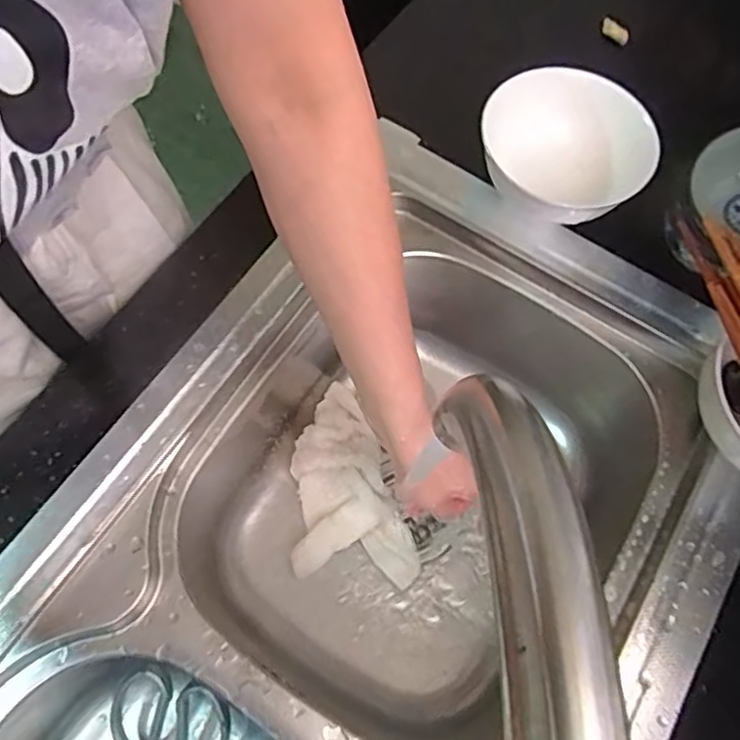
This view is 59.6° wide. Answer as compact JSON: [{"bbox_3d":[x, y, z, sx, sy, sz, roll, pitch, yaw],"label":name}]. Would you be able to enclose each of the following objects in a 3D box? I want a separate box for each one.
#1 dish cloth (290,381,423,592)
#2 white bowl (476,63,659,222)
[{"bbox_3d":[-0.036,0.122,0.646,0.112,0.050,0.204,-20,70,-11],"label":"dish cloth"},{"bbox_3d":[0.166,-0.184,0.578,0.139,0.077,0.144,1,67,-3],"label":"white bowl"}]

